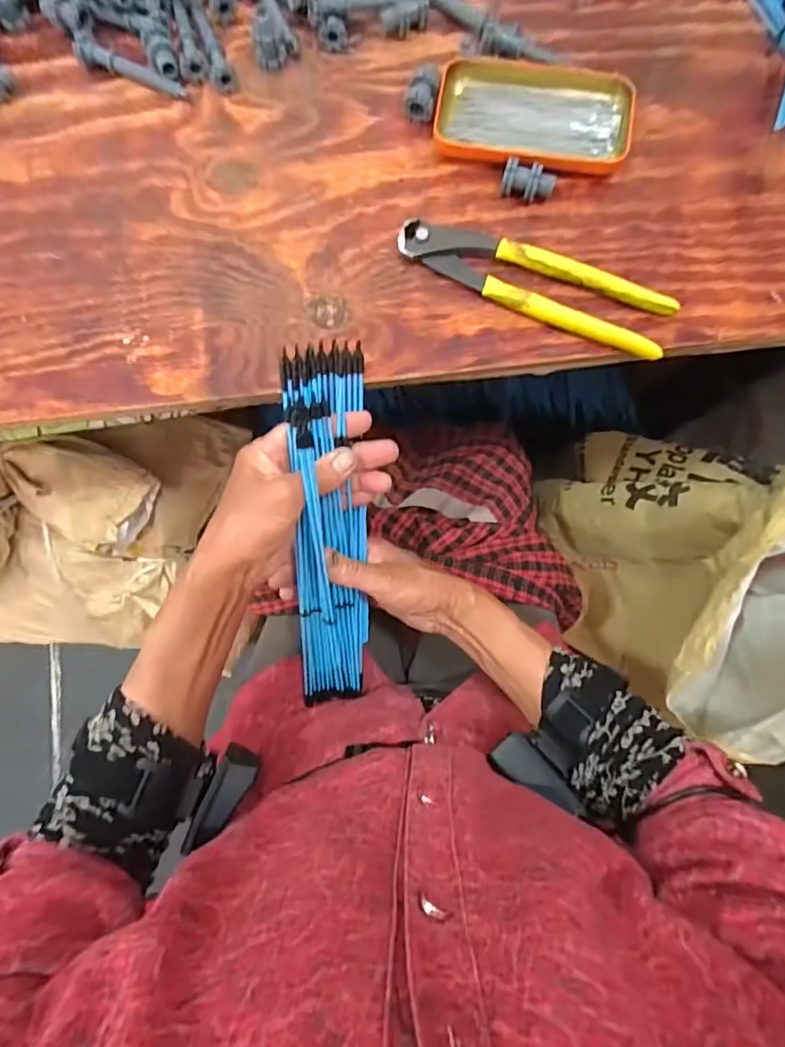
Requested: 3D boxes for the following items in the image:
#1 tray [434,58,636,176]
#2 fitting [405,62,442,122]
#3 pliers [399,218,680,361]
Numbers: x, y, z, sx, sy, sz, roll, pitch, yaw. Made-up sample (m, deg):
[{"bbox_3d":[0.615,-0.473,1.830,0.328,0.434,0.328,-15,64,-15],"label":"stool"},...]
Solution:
[{"bbox_3d":[0.108,-0.313,0.418,0.143,0.022,0.071,14,80,4],"label":"tray"},{"bbox_3d":[0.025,-0.333,0.422,0.023,0.020,0.034,18,80,5],"label":"fitting"},{"bbox_3d":[0.103,-0.176,0.398,0.200,0.017,0.047,24,81,6],"label":"pliers"}]

